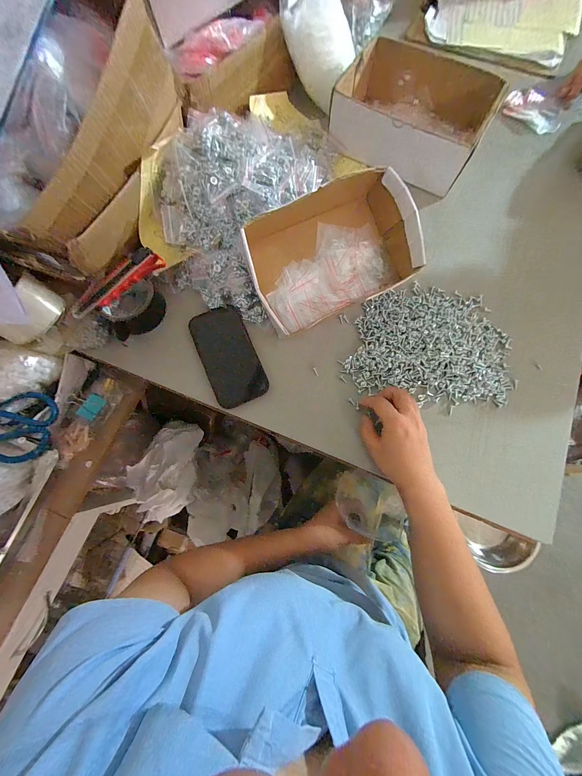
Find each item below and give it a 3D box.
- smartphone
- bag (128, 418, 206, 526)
[{"bbox_3d":[-0.098,-0.052,0.436,0.082,0.007,0.161,-23,77,-5],"label":"smartphone"},{"bbox_3d":[-0.324,0.211,0.717,0.151,0.068,0.248,6,76,2],"label":"bag"}]

